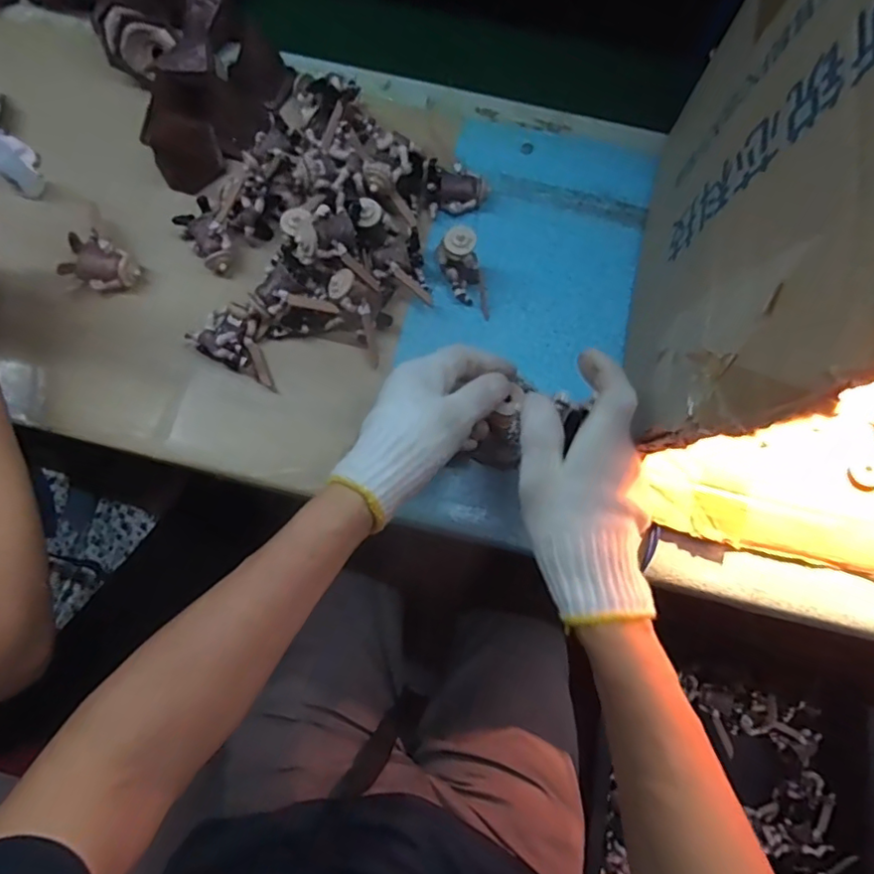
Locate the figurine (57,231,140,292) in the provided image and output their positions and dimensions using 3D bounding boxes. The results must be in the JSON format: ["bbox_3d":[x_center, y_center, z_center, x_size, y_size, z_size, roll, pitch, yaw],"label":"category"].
[{"bbox_3d":[-0.302,-0.152,0.522,0.059,0.034,0.046,32,76,7],"label":"figurine"}]

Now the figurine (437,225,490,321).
[{"bbox_3d":[0.024,-0.149,0.511,0.040,0.055,0.071,-7,75,-4],"label":"figurine"}]

